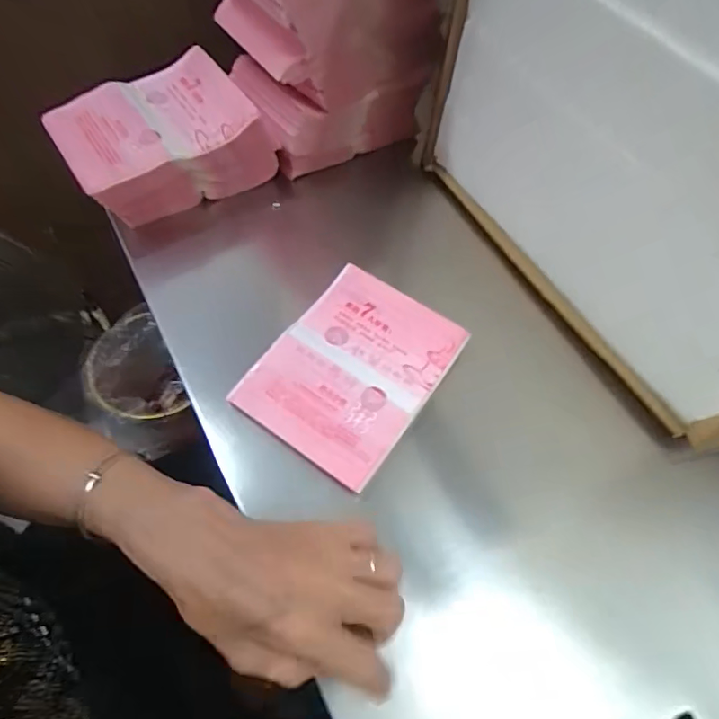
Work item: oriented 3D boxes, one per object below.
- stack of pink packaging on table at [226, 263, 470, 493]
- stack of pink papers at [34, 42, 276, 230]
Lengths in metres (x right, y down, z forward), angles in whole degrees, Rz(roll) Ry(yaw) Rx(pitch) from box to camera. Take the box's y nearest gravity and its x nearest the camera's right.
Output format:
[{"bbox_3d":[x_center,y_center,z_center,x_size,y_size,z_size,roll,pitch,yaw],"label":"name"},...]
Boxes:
[{"bbox_3d":[-0.005,0.006,0.409,0.123,0.015,0.160,32,63,15],"label":"stack of pink packaging on table"},{"bbox_3d":[-0.182,-0.203,0.483,0.170,0.075,0.130,-30,66,-19],"label":"stack of pink papers"}]

